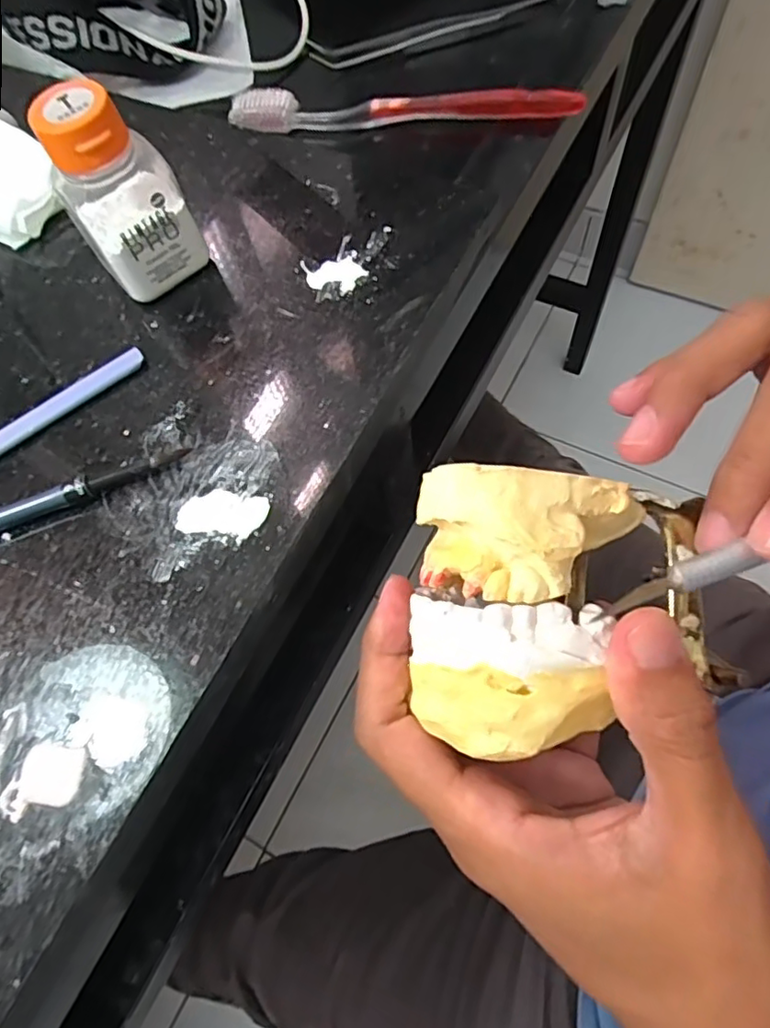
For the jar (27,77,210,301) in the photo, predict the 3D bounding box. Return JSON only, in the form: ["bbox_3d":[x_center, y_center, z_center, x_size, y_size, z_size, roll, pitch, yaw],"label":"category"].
[{"bbox_3d":[-0.105,-0.129,0.231,0.041,0.075,0.039,-33,68,-8],"label":"jar"}]

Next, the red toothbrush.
[{"bbox_3d":[0.006,-0.214,0.314,0.186,0.022,0.018,8,68,9],"label":"red toothbrush"}]

